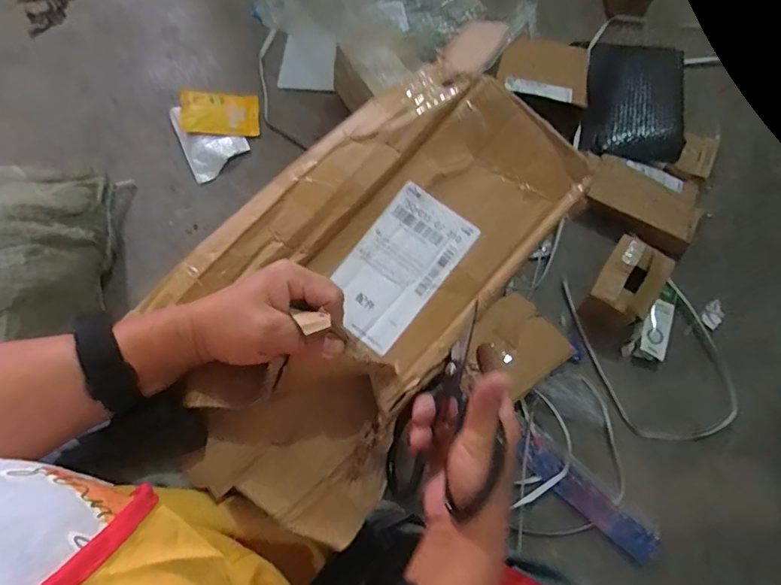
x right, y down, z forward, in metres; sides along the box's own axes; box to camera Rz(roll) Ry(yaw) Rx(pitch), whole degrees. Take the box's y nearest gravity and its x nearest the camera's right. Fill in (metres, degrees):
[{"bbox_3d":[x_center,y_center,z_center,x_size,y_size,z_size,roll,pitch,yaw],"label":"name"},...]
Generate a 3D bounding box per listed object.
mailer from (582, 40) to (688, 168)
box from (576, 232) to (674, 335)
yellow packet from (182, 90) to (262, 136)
[{"bbox_3d":[0.513,-0.409,1.065,0.200,0.037,0.327,12,68,4],"label":"mailer"},{"bbox_3d":[0.400,-0.007,0.876,0.099,0.088,0.144,31,71,11],"label":"box"},{"bbox_3d":[-0.354,-0.373,1.049,0.157,0.014,0.097,-1,68,-2],"label":"yellow packet"}]

